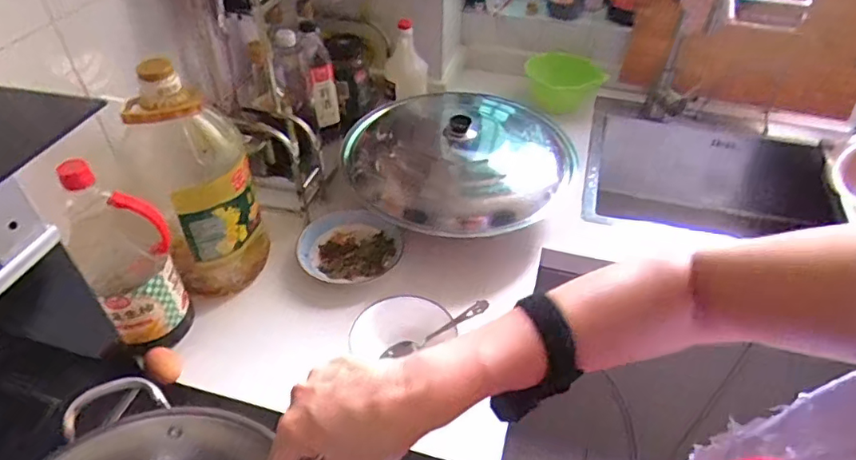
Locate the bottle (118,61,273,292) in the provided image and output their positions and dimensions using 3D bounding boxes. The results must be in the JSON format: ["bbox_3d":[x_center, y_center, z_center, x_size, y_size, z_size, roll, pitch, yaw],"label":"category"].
[{"bbox_3d":[-0.323,-0.067,0.764,0.143,0.332,0.129,-26,49,-26],"label":"bottle"}]

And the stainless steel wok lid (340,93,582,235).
[{"bbox_3d":[0.034,-0.142,0.967,0.383,0.081,0.369,0,43,0],"label":"stainless steel wok lid"}]

